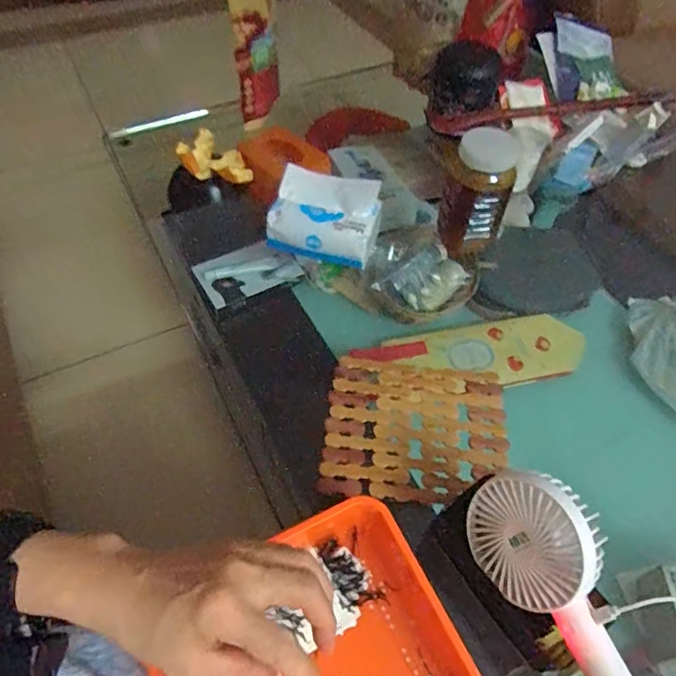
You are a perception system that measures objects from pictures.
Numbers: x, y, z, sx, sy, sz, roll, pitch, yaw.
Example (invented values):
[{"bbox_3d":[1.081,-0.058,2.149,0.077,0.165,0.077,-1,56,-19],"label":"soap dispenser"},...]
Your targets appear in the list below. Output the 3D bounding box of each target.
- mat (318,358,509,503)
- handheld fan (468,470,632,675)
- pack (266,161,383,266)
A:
[{"bbox_3d":[0.083,0.096,0.549,0.190,0.008,0.154,6,55,2],"label":"mat"},{"bbox_3d":[0.176,0.195,0.380,0.042,0.093,0.195,-2,53,-43],"label":"handheld fan"},{"bbox_3d":[-0.017,-0.161,0.680,0.138,0.068,0.093,11,56,5],"label":"pack"}]

